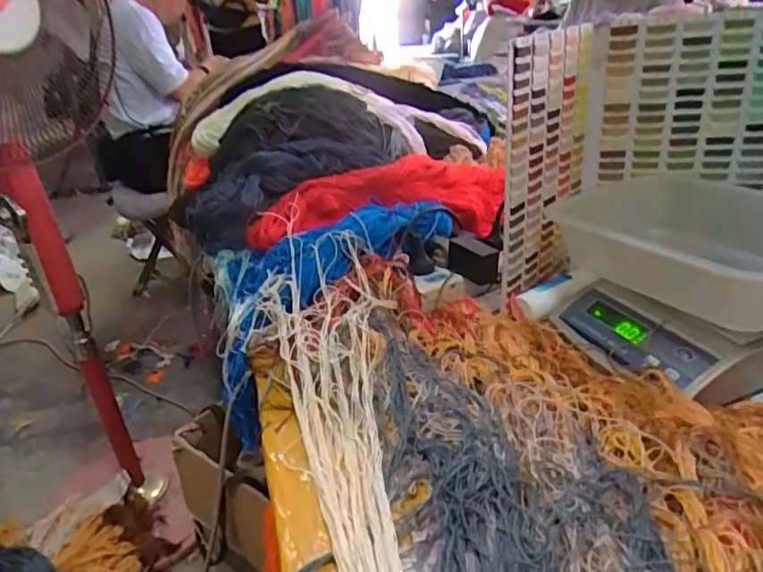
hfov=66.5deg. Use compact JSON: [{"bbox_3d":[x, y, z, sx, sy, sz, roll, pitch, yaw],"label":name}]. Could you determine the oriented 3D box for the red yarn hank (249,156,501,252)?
[{"bbox_3d":[0.007,-0.126,0.874,0.416,0.097,0.112,-4,27,1],"label":"red yarn hank"}]

